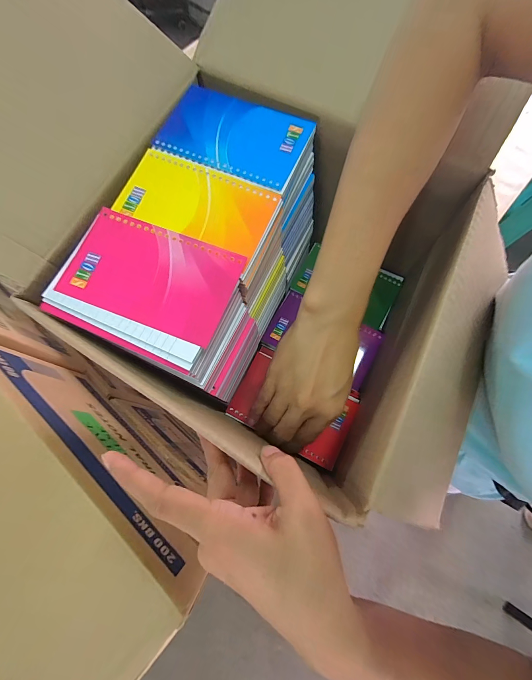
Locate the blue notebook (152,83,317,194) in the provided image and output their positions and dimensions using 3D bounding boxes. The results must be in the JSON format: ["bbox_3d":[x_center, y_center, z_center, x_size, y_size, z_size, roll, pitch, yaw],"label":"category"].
[{"bbox_3d":[-0.030,-0.185,0.279,0.130,0.006,0.081,23,74,9],"label":"blue notebook"}]

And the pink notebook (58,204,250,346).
[{"bbox_3d":[-0.089,-0.051,0.240,0.126,0.008,0.079,21,74,8],"label":"pink notebook"}]

